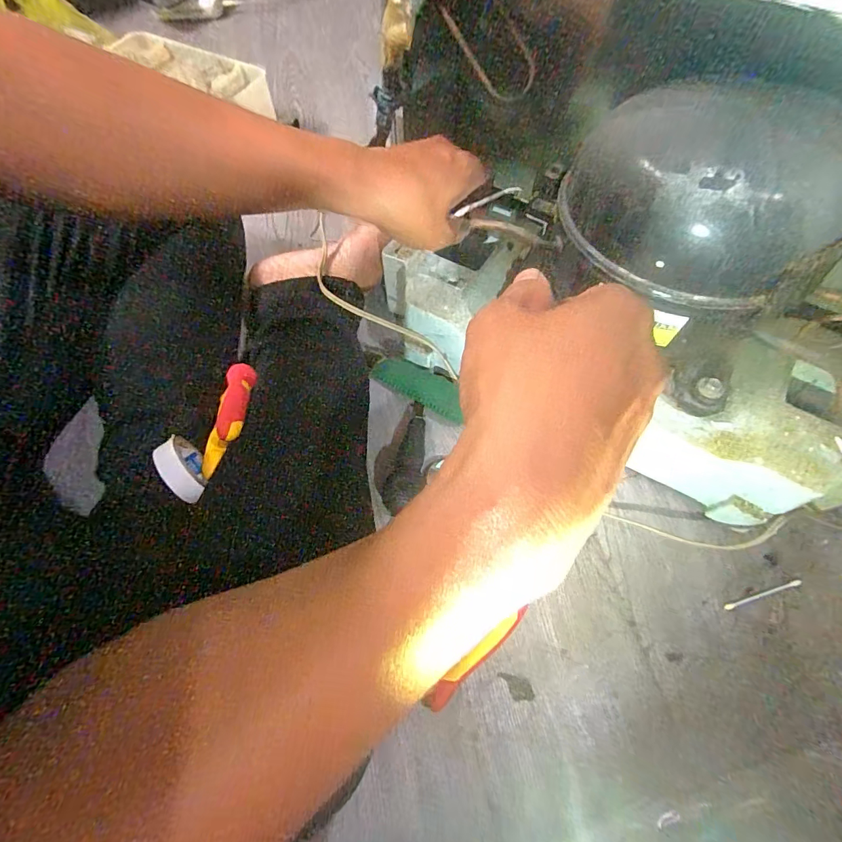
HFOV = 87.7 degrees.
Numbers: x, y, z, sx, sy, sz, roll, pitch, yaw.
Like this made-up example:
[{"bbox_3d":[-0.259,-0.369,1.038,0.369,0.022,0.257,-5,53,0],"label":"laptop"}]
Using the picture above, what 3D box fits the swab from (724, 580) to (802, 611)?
[{"bbox_3d":[0.291,0.148,0.371,0.069,0.006,0.005,-15,66,-8],"label":"swab"}]

